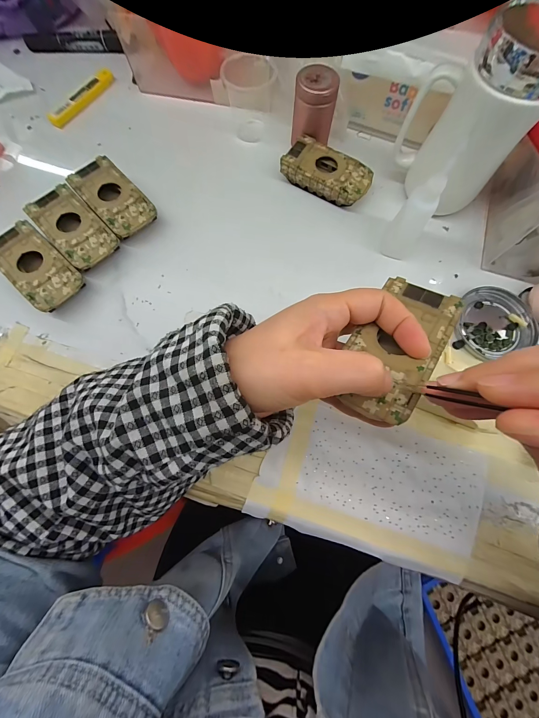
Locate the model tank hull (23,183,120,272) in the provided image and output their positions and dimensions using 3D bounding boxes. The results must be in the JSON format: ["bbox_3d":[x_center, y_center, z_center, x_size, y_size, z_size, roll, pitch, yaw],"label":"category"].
[{"bbox_3d":[-0.198,-0.131,0.285,0.049,0.024,0.093,-42,80,-11],"label":"model tank hull"}]

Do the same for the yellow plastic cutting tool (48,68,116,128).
[{"bbox_3d":[-0.233,-0.329,0.349,0.019,0.010,0.105,32,77,7],"label":"yellow plastic cutting tool"}]

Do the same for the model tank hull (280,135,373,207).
[{"bbox_3d":[0.065,-0.208,0.313,0.095,0.024,0.050,27,76,6],"label":"model tank hull"}]

